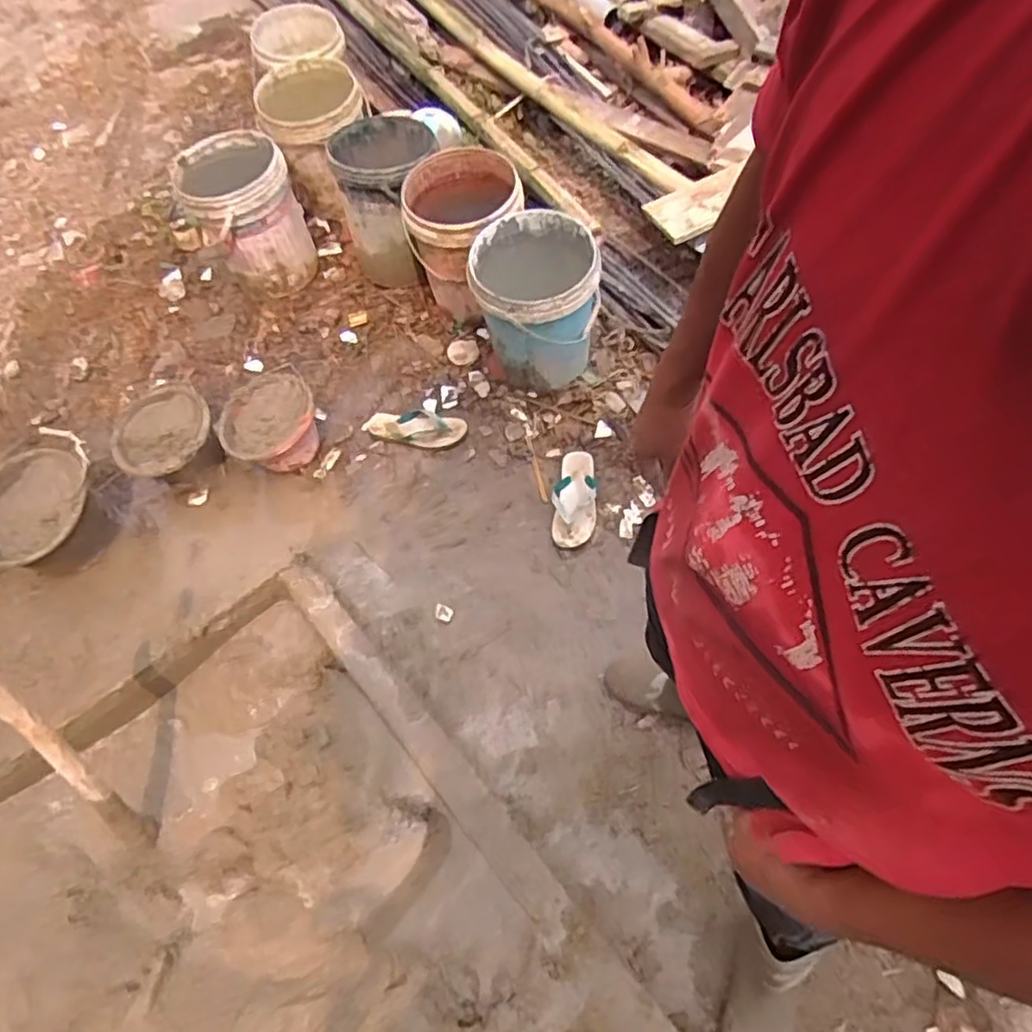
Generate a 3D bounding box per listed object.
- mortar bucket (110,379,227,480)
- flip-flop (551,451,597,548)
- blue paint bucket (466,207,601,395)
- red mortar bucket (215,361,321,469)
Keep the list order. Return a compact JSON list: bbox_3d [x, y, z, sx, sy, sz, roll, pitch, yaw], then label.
[{"bbox_3d":[-0.879,-0.189,1.749,0.236,0.145,0.234,-1,60,1],"label":"mortar bucket"},{"bbox_3d":[0.143,-0.053,1.679,0.100,0.036,0.263,1,60,3],"label":"flip-flop"},{"bbox_3d":[0.046,-0.540,1.781,0.298,0.339,0.314,-1,60,1],"label":"blue paint bucket"},{"bbox_3d":[-0.614,-0.218,1.743,0.232,0.159,0.249,-1,60,1],"label":"red mortar bucket"}]

